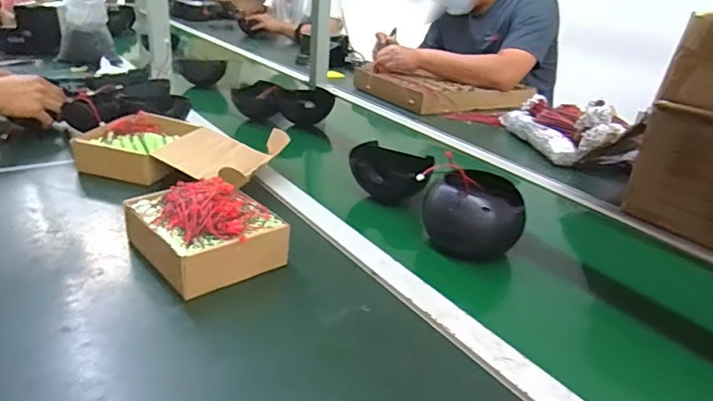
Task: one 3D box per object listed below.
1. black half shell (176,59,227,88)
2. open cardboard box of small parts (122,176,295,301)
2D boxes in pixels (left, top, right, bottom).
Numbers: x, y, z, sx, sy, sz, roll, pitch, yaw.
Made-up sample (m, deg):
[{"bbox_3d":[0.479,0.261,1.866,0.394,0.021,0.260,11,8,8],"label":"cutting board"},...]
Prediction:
[{"bbox_3d":[-0.428,-0.353,1.474,0.128,0.069,0.044,6,25,1],"label":"black half shell"},{"bbox_3d":[-0.182,0.030,0.635,0.145,0.078,0.164,-17,32,-39],"label":"open cardboard box of small parts"}]

